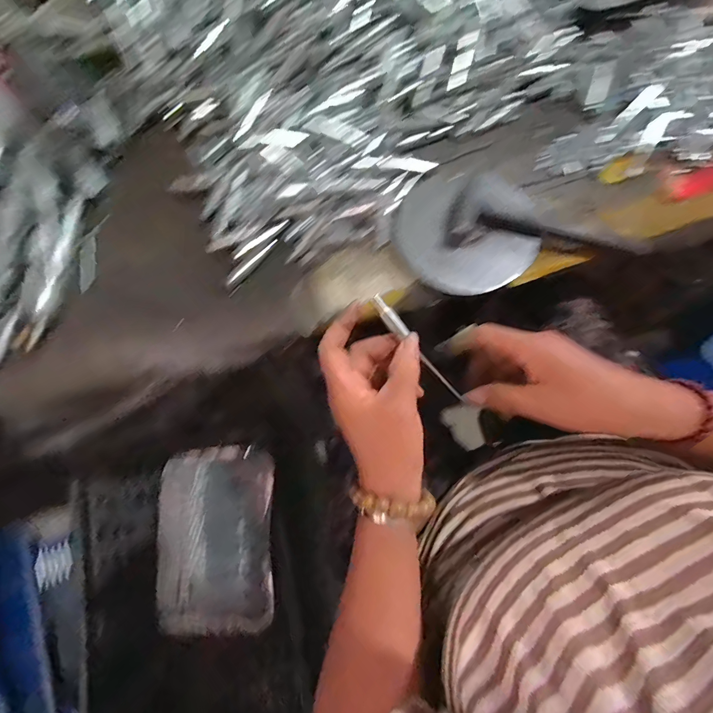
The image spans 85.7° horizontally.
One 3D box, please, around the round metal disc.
[{"bbox_3d":[0.103,-0.120,0.357,0.127,0.014,0.123,0,79,2],"label":"round metal disc"}]

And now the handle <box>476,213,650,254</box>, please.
[{"bbox_3d":[0.187,-0.110,0.350,0.154,0.012,0.012,12,79,3],"label":"handle"}]

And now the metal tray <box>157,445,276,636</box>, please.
[{"bbox_3d":[-0.214,0.276,0.593,0.168,0.045,0.254,-4,78,0],"label":"metal tray"}]

